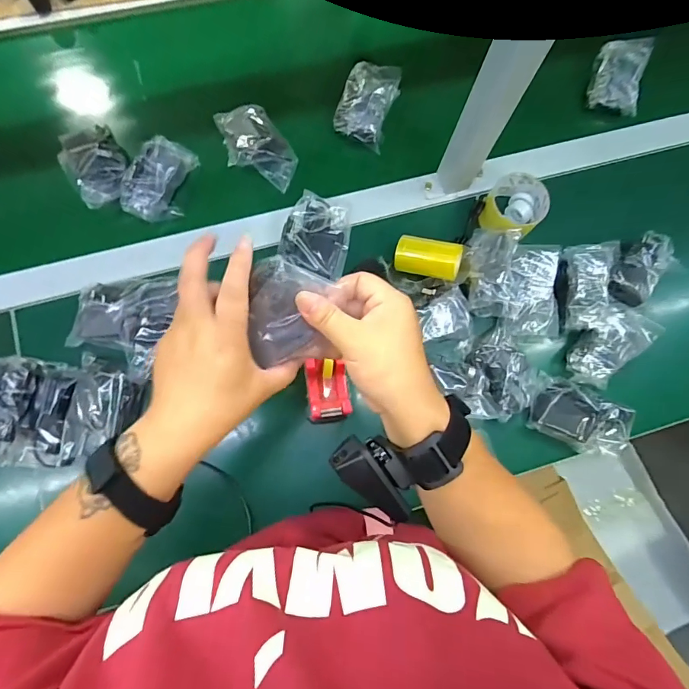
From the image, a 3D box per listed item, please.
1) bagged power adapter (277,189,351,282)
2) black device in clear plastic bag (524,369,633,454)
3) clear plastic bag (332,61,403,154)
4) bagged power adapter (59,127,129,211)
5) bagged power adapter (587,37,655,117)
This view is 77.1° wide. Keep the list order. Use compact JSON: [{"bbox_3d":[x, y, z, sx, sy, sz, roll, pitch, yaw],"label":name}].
[{"bbox_3d":[-0.037,-0.154,0.611,0.094,0.026,0.112,18,75,4],"label":"bagged power adapter"},{"bbox_3d":[0.319,0.095,0.580,0.123,0.040,0.080,22,75,5],"label":"black device in clear plastic bag"},{"bbox_3d":[0.037,-0.379,0.675,0.079,0.036,0.131,18,75,4],"label":"clear plastic bag"},{"bbox_3d":[-0.364,-0.266,0.634,0.085,0.040,0.110,-32,77,-9],"label":"bagged power adapter"},{"bbox_3d":[0.455,-0.449,0.719,0.082,0.048,0.140,14,75,3],"label":"bagged power adapter"}]

